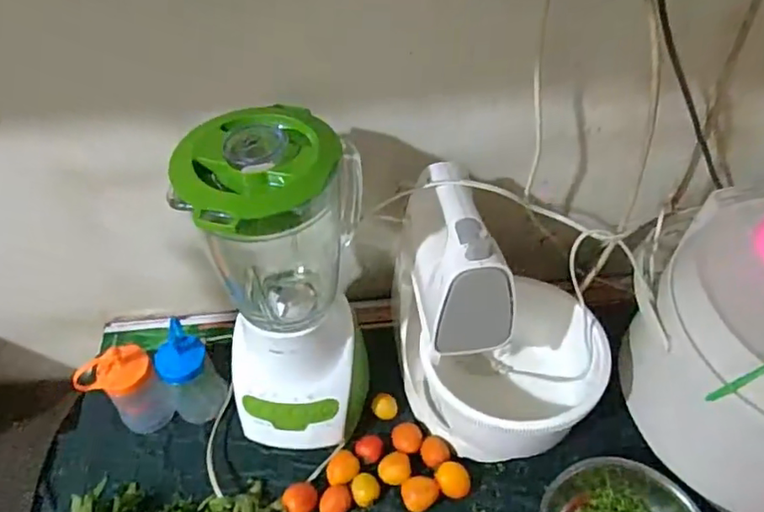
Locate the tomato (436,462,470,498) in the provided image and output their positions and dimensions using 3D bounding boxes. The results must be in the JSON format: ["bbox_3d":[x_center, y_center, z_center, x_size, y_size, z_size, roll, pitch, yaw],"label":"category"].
[{"bbox_3d":[0.084,0.268,0.690,0.039,0.031,0.037,-1,49,1],"label":"tomato"}]

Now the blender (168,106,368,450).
[{"bbox_3d":[-0.103,0.037,0.628,0.162,0.363,0.195,-1,49,0],"label":"blender"}]

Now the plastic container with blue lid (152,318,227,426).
[{"bbox_3d":[-0.244,0.148,0.736,0.066,0.134,0.068,-26,53,-20],"label":"plastic container with blue lid"}]

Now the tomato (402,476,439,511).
[{"bbox_3d":[0.044,0.279,0.682,0.041,0.029,0.034,-26,53,-20],"label":"tomato"}]

